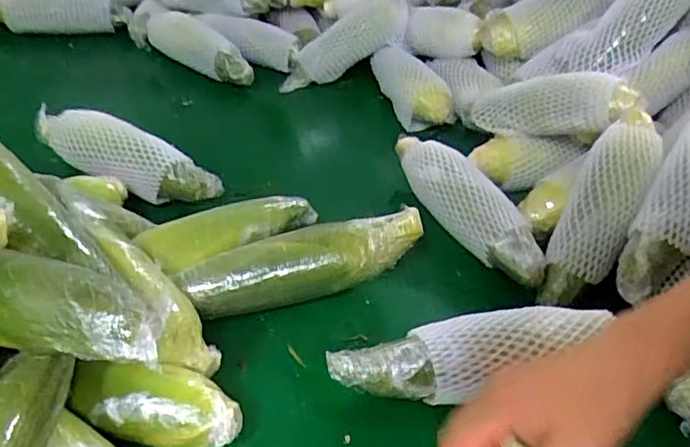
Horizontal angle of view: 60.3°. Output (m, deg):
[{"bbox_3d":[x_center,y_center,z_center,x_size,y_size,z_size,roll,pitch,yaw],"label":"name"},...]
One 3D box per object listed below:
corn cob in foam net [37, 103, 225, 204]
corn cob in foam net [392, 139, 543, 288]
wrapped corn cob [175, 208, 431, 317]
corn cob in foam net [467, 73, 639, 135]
[{"bbox_3d":[-0.276,-0.088,0.722,0.269,0.051,0.072,23,45,19],"label":"corn cob in foam net"},{"bbox_3d":[0.134,-0.025,0.679,0.067,0.055,0.246,-19,47,-24],"label":"corn cob in foam net"},{"bbox_3d":[-0.041,0.044,0.596,0.245,0.074,0.064,-14,45,-19],"label":"wrapped corn cob"},{"bbox_3d":[0.253,-0.142,0.735,0.202,0.055,0.084,4,35,39],"label":"corn cob in foam net"}]

